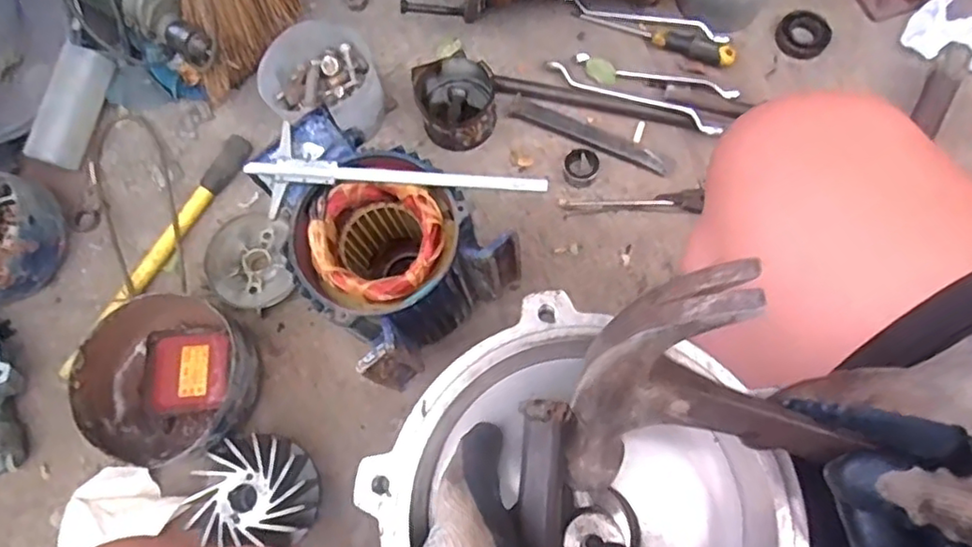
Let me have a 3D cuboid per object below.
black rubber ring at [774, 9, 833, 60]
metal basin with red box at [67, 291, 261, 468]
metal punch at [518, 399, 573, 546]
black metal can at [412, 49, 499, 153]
[{"bbox_3d":[0.445,-0.335,0.900,0.075,0.022,0.071,-1,72,2],"label":"black rubber ring"},{"bbox_3d":[-0.369,0.129,0.764,0.188,0.088,0.184,-1,72,2],"label":"metal basin with red box"},{"bbox_3d":[0.026,0.092,0.282,0.022,0.019,0.070,0,79,2],"label":"metal punch"},{"bbox_3d":[-0.036,-0.230,0.854,0.101,0.079,0.102,-1,72,2],"label":"black metal can"}]

